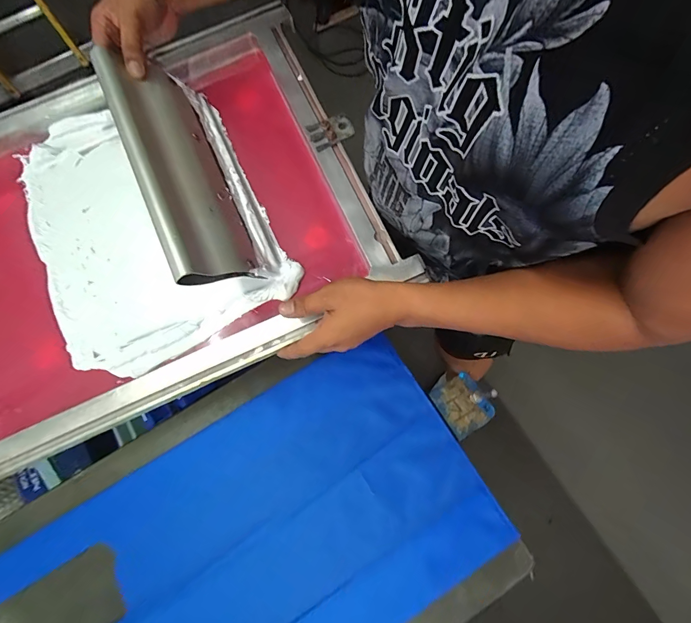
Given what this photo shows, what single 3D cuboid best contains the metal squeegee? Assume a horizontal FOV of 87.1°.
[{"bbox_3d":[-0.186,-0.174,0.444,0.018,0.149,0.305,-35,75,34],"label":"metal squeegee"}]

